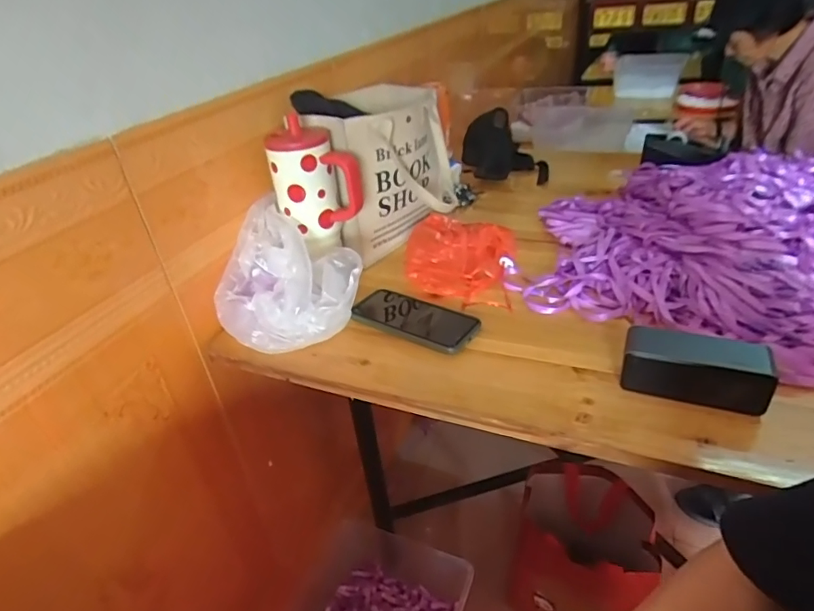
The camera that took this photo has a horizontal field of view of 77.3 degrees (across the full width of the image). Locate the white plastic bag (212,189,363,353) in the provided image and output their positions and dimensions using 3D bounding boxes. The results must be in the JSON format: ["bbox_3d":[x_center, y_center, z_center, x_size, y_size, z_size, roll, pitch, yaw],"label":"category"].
[{"bbox_3d":[-0.158,-0.034,0.665,0.181,0.118,0.232,-14,34,-16],"label":"white plastic bag"}]

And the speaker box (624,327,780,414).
[{"bbox_3d":[0.284,0.063,0.506,0.125,0.057,0.044,11,36,23],"label":"speaker box"}]

